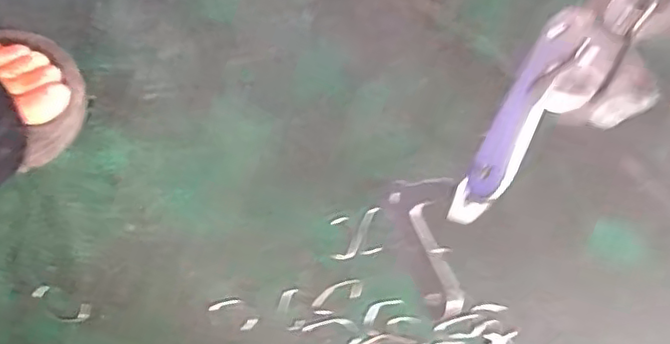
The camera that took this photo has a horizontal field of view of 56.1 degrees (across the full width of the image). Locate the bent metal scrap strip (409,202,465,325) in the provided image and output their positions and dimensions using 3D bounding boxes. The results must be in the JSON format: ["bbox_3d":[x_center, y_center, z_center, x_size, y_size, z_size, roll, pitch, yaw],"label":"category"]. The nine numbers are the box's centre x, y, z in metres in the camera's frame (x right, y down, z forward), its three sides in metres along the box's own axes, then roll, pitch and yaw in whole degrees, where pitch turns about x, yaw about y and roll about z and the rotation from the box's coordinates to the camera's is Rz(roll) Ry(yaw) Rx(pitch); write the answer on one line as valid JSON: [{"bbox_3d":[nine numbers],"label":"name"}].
[{"bbox_3d":[0.051,0.046,0.322,0.016,0.010,0.059,-13,76,-4],"label":"bent metal scrap strip"}]

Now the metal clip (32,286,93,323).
[{"bbox_3d":[-0.197,0.096,0.450,0.042,0.006,0.018,21,77,5],"label":"metal clip"}]

